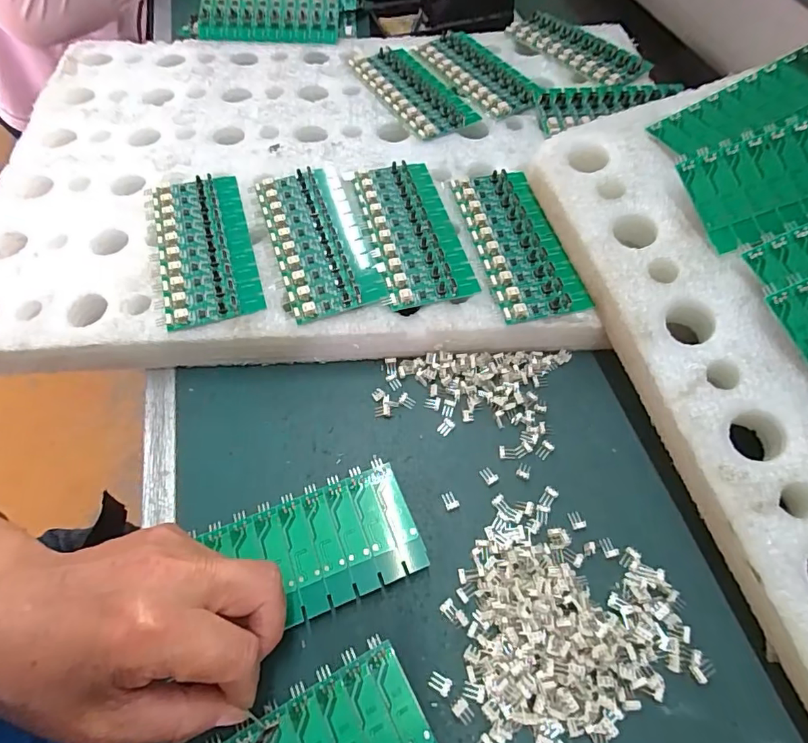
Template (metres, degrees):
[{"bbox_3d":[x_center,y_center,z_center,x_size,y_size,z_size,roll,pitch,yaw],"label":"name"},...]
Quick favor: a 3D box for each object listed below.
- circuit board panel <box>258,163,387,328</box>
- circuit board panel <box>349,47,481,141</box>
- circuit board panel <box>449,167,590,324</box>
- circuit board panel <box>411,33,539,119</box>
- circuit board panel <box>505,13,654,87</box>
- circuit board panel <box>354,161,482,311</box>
[{"bbox_3d":[-0.063,-0.097,0.345,0.062,0.012,0.140,-16,61,-9],"label":"circuit board panel"},{"bbox_3d":[0.007,-0.264,0.442,0.061,0.006,0.143,-27,64,-15],"label":"circuit board panel"},{"bbox_3d":[0.081,-0.095,0.346,0.060,0.009,0.137,-12,61,-7],"label":"circuit board panel"},{"bbox_3d":[0.069,-0.288,0.453,0.063,0.006,0.141,-30,64,-16],"label":"circuit board panel"},{"bbox_3d":[0.168,-0.317,0.466,0.057,0.009,0.139,-38,67,-19],"label":"circuit board panel"},{"bbox_3d":[0.006,-0.105,0.352,0.061,0.011,0.139,-12,61,-7],"label":"circuit board panel"}]

